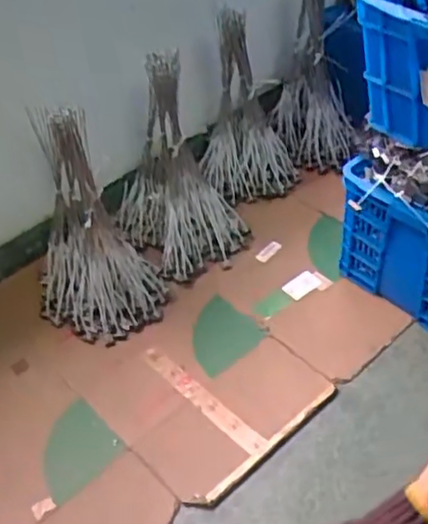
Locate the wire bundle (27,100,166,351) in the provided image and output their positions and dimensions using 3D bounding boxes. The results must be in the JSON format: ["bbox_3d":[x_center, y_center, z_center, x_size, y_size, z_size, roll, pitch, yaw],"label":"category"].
[{"bbox_3d":[-0.323,-0.104,1.637,0.324,0.574,0.326,-19,46,-13],"label":"wire bundle"}]

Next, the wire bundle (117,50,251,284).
[{"bbox_3d":[-0.100,-0.273,1.783,0.283,0.557,0.313,-29,49,-21],"label":"wire bundle"}]

